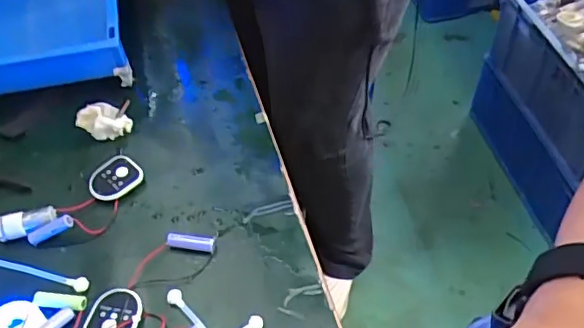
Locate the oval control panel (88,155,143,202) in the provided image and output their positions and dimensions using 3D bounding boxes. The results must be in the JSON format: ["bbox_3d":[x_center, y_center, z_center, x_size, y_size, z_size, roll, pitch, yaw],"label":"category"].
[{"bbox_3d":[-0.209,0.016,0.655,0.060,0.018,0.059,-37,60,-22],"label":"oval control panel"}]

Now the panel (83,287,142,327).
[{"bbox_3d":[-0.175,0.152,0.550,0.054,0.017,0.061,-5,53,-1],"label":"panel"}]

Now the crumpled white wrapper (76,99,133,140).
[{"bbox_3d":[-0.239,-0.059,0.712,0.067,0.018,0.064,-2,53,2],"label":"crumpled white wrapper"}]

